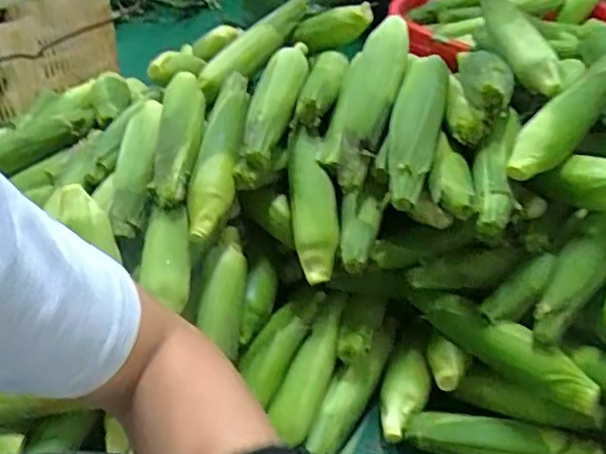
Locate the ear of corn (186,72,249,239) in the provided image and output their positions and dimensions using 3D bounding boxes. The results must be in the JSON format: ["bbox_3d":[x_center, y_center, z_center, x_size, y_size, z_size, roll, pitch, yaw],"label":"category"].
[{"bbox_3d":[-0.106,-0.099,0.789,0.056,0.045,0.256,3,60,9],"label":"ear of corn"}]

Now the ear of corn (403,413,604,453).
[{"bbox_3d":[0.222,0.240,0.708,0.210,0.042,0.047,7,38,11],"label":"ear of corn"}]

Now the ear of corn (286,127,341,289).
[{"bbox_3d":[0.011,-0.030,0.773,0.054,0.058,0.207,-6,70,-4],"label":"ear of corn"}]

